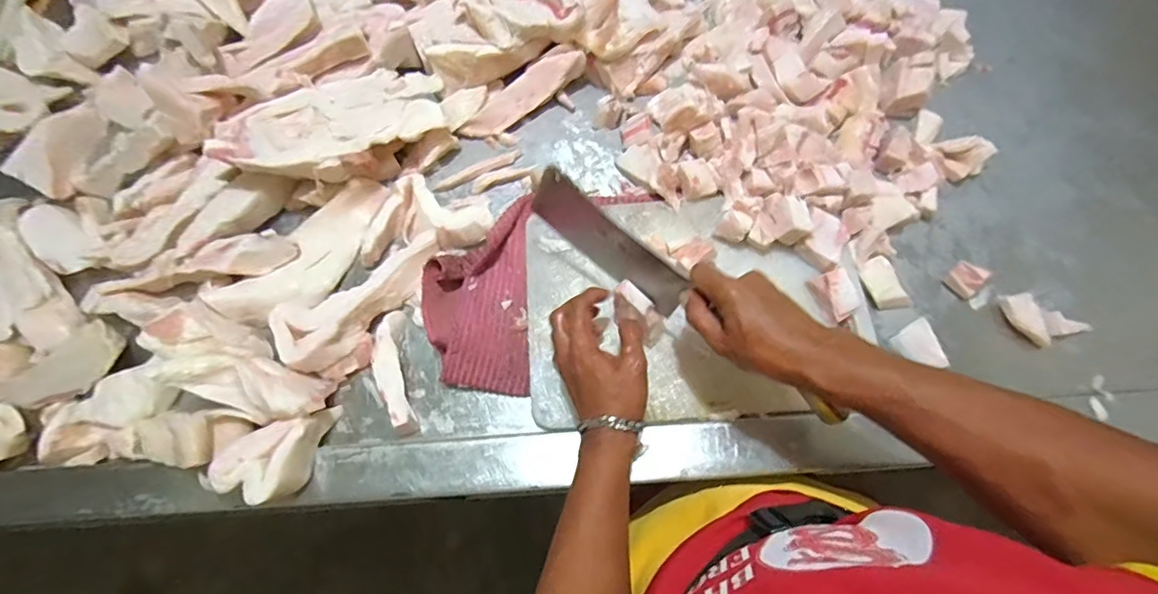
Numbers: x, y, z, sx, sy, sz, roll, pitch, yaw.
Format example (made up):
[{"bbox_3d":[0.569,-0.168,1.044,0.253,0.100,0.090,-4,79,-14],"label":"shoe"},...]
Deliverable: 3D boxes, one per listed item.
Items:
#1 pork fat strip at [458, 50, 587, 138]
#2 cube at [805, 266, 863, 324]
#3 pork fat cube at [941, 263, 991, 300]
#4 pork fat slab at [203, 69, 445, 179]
[{"bbox_3d":[-0.067,-0.245,0.637,0.167,0.012,0.040,-34,109,4],"label":"pork fat strip"},{"bbox_3d":[0.260,-0.002,0.533,0.033,0.023,0.048,-21,69,-7],"label":"cube"},{"bbox_3d":[0.401,-0.019,0.547,0.035,0.019,0.031,-42,73,-14],"label":"pork fat cube"},{"bbox_3d":[-0.268,-0.191,0.588,0.245,0.057,0.113,-27,70,-9],"label":"pork fat slab"}]

